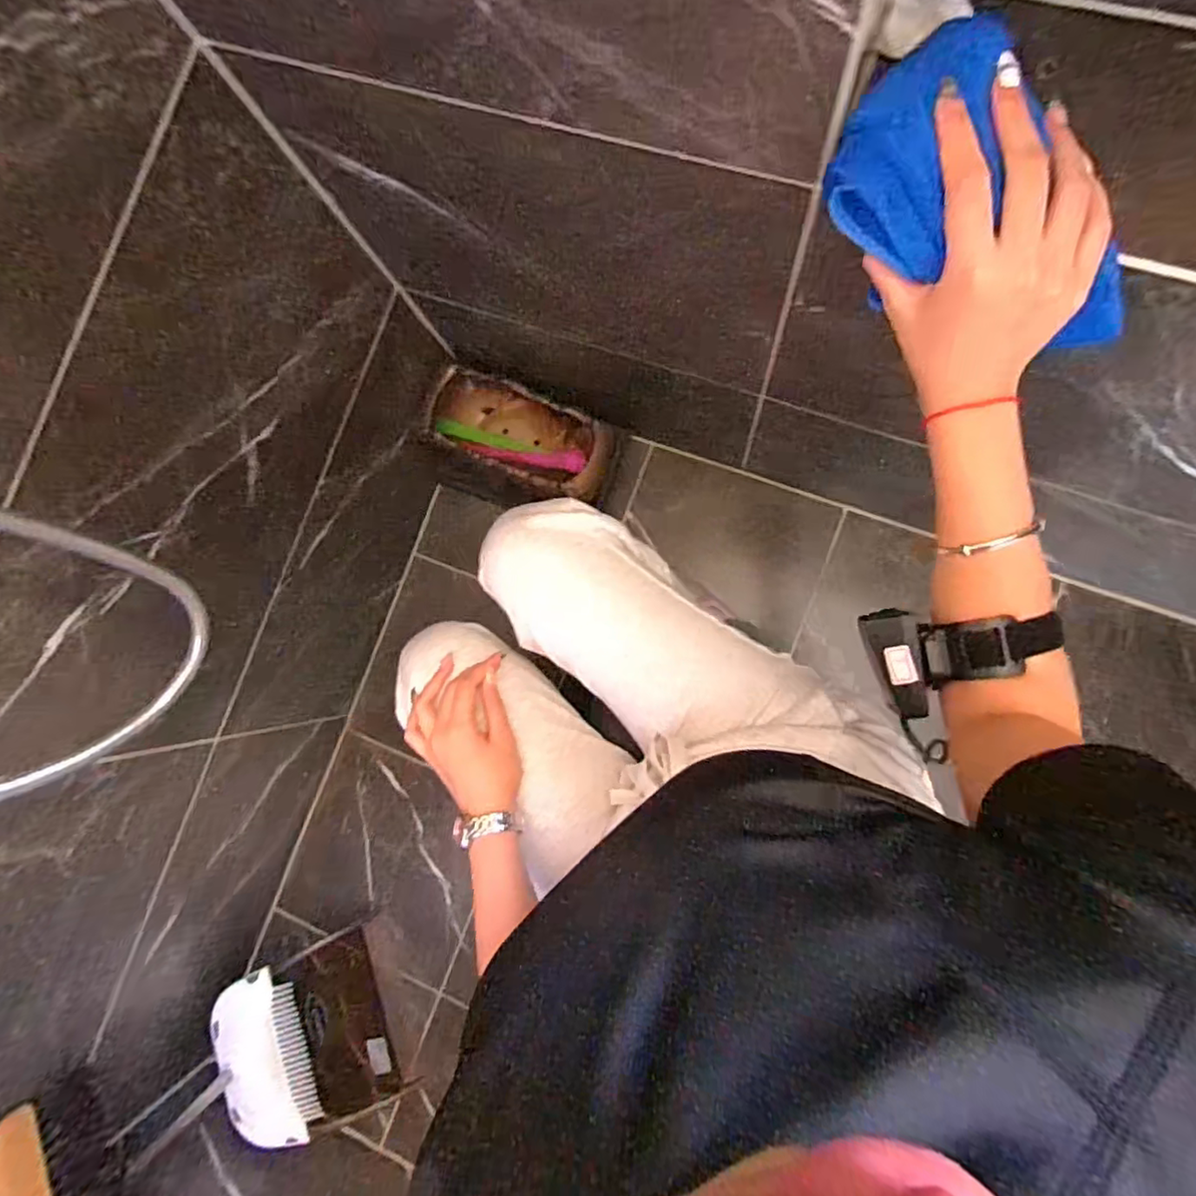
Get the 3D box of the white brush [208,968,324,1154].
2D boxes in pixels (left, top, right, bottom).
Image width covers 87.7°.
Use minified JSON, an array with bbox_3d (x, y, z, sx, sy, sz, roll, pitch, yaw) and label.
[{"bbox_3d":[-0.466,0.645,0.873,0.116,0.034,0.229,-21,83,7],"label":"white brush"}]

